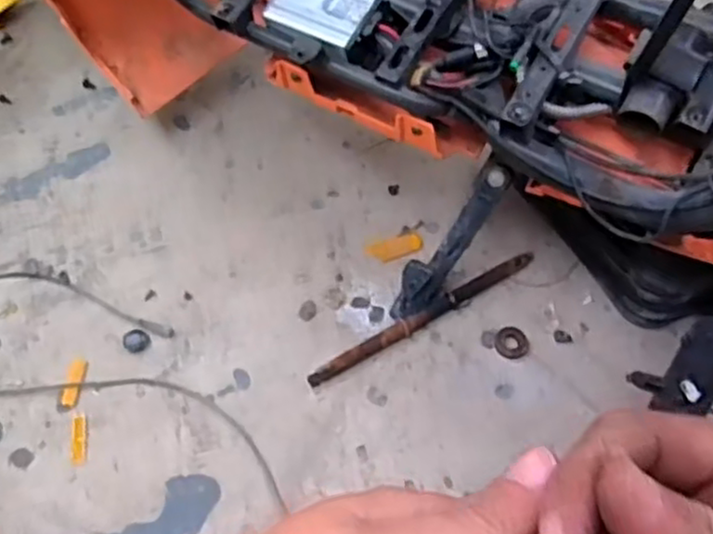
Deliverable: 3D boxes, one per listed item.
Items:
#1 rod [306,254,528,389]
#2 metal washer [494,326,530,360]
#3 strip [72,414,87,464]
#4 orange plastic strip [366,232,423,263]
[{"bbox_3d":[0.074,0.050,0.749,0.278,0.016,0.018,-28,66,-18],"label":"rod"},{"bbox_3d":[0.162,0.079,0.744,0.035,0.004,0.037,2,60,-3],"label":"metal washer"},{"bbox_3d":[-0.261,0.162,0.673,0.013,0.004,0.048,-8,61,-9],"label":"strip"},{"bbox_3d":[0.045,-0.021,0.797,0.061,0.004,0.026,-14,62,-12],"label":"orange plastic strip"}]

